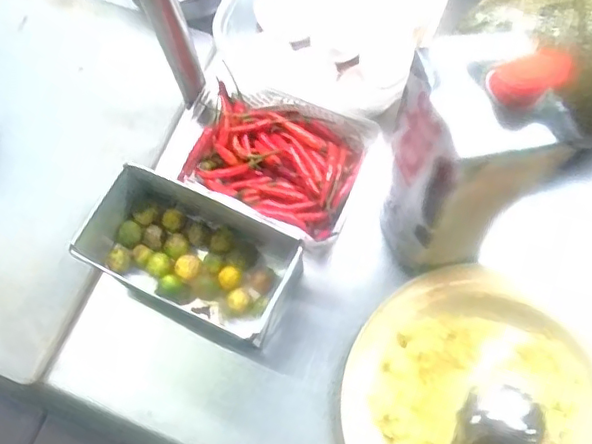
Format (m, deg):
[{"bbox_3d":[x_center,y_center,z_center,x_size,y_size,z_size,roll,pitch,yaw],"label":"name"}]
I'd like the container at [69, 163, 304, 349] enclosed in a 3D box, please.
[{"bbox_3d":[-0.082,0.027,0.485,0.164,0.060,0.094,26,74,13],"label":"container"}]

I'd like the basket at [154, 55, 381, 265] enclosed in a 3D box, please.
[{"bbox_3d":[-0.025,-0.058,0.514,0.176,0.049,0.122,24,73,12],"label":"basket"}]

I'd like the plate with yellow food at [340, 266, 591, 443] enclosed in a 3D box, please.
[{"bbox_3d":[0.132,0.134,0.421,0.194,0.025,0.190,36,76,15],"label":"plate with yellow food"}]

